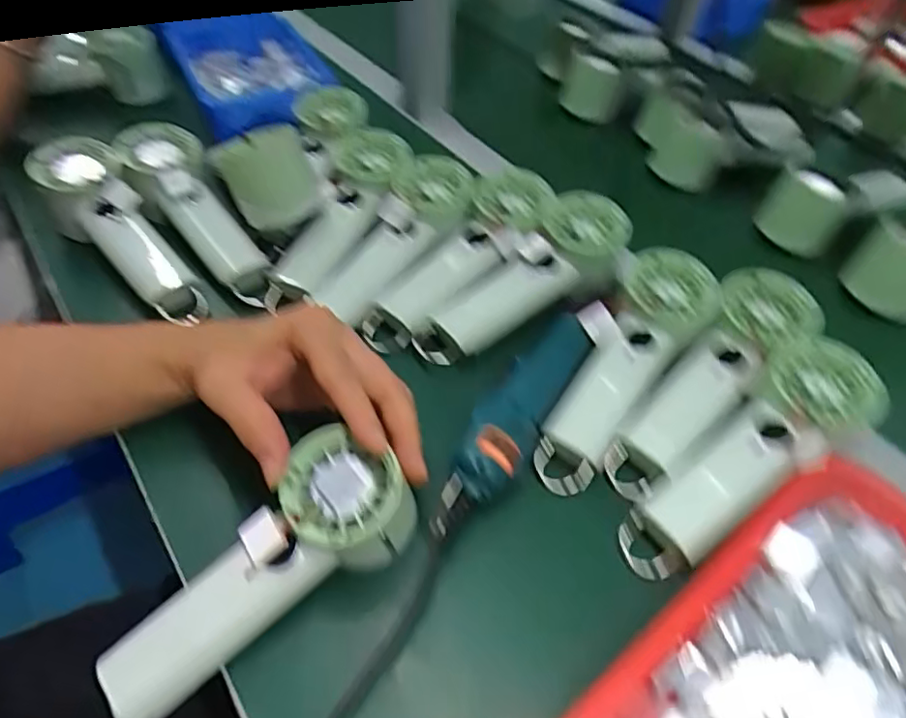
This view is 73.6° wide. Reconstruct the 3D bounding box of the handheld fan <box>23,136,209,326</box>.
[{"bbox_3d":[-0.265,-0.099,0.491,0.060,0.054,0.196,-38,82,-31],"label":"handheld fan"}]

